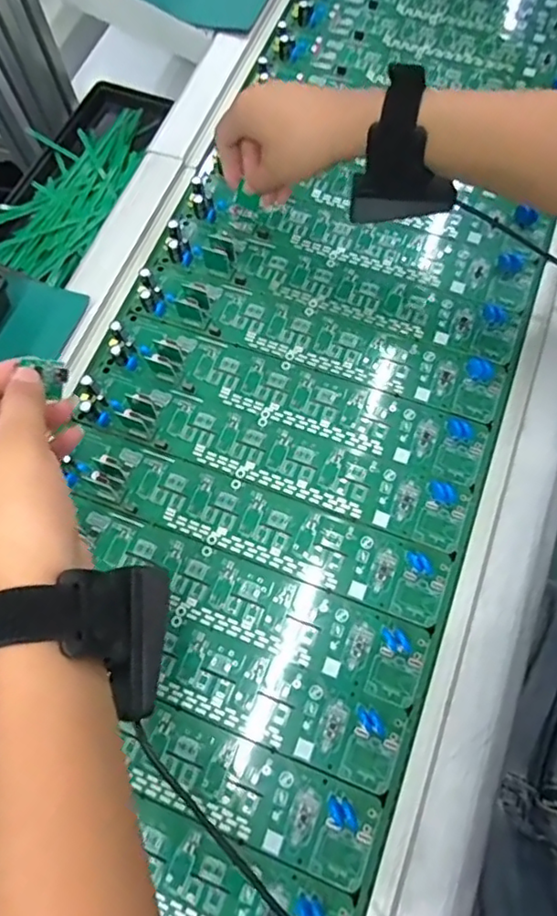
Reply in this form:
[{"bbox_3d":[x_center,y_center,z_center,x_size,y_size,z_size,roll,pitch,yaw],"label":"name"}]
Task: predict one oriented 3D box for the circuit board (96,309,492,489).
[{"bbox_3d":[0.006,-0.048,0.407,0.276,0.013,0.051,18,71,10],"label":"circuit board"}]

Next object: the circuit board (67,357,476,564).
[{"bbox_3d":[-0.008,-0.005,0.399,0.280,0.013,0.049,19,71,10],"label":"circuit board"}]

